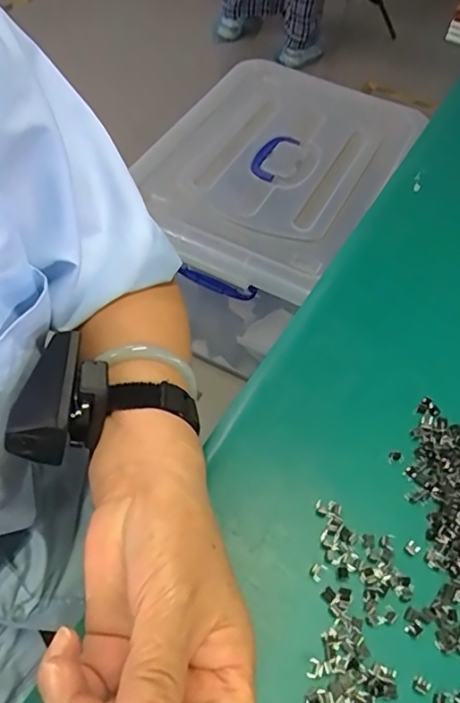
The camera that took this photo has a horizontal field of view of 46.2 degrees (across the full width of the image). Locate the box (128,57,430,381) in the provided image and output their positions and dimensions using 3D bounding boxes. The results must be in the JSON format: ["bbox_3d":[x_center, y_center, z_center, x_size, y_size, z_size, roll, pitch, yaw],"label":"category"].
[{"bbox_3d":[0.064,-0.307,1.191,0.442,0.310,0.673,28,57,14],"label":"box"}]

